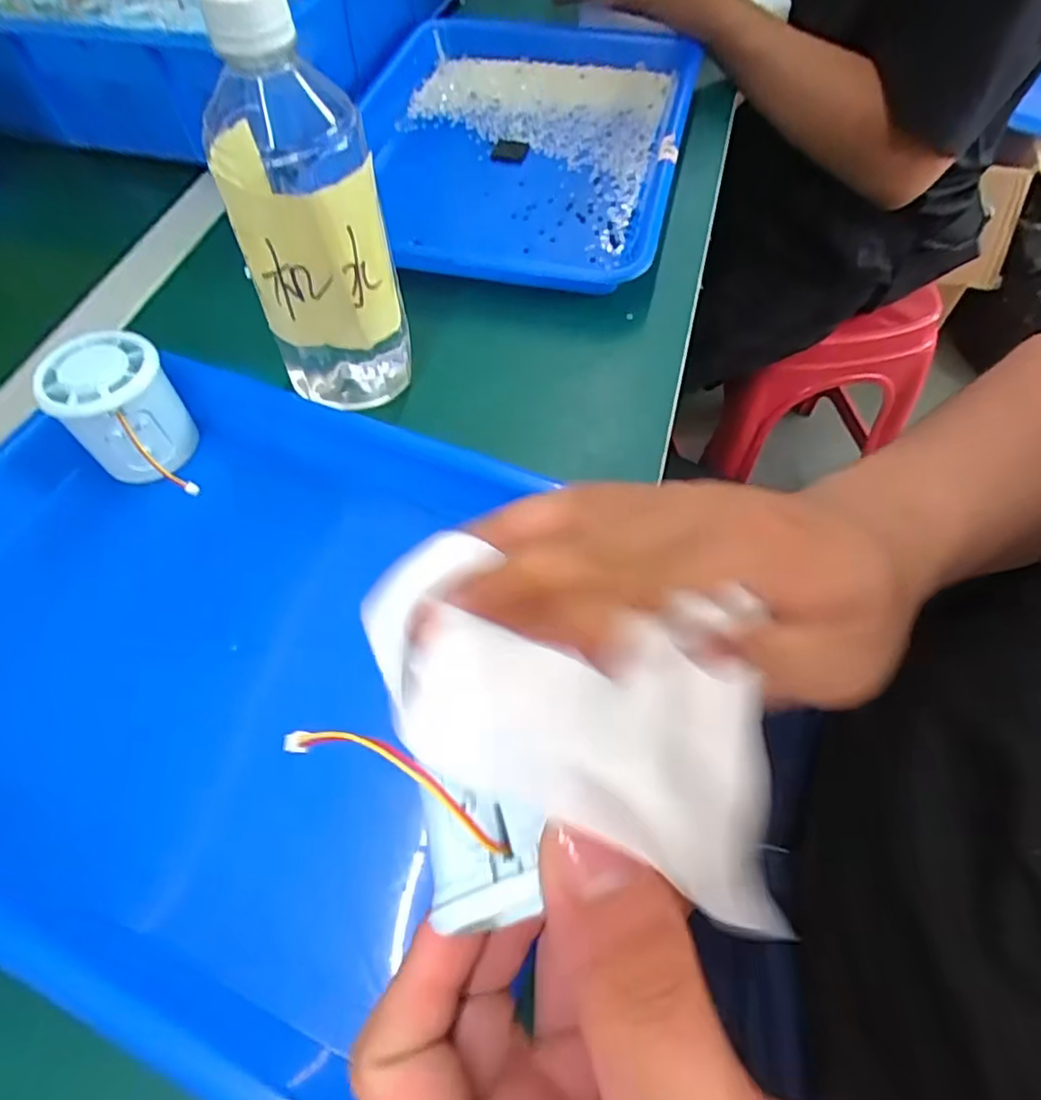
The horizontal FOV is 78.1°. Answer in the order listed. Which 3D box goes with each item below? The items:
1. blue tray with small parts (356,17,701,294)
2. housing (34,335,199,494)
[{"bbox_3d":[-0.003,-0.309,0.487,0.244,0.038,0.322,11,60,10],"label":"blue tray with small parts"},{"bbox_3d":[-0.199,-0.070,0.323,0.055,0.051,0.065,-35,63,-17],"label":"housing"}]

